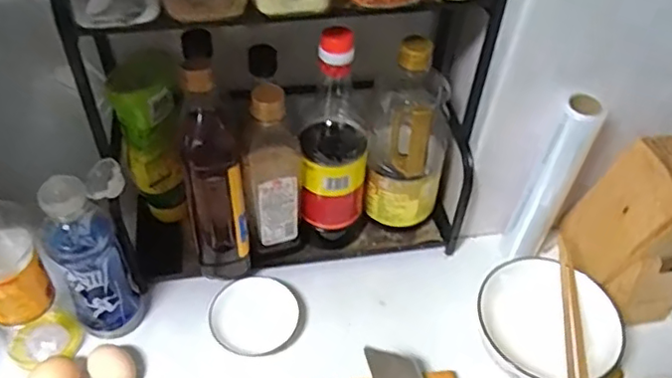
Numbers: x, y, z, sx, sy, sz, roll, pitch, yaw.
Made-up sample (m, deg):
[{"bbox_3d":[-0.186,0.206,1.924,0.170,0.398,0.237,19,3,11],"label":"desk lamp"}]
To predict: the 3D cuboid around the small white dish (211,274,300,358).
[{"bbox_3d":[-0.093,0.142,0.693,0.094,0.016,0.090,2,48,-2],"label":"small white dish"}]

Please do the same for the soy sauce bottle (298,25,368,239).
[{"bbox_3d":[0.001,-0.042,0.678,0.073,0.289,0.058,4,48,0],"label":"soy sauce bottle"}]

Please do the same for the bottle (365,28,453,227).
[{"bbox_3d":[0.090,-0.057,0.697,0.084,0.231,0.077,15,49,10],"label":"bottle"}]

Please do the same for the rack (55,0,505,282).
[{"bbox_3d":[-0.044,-0.103,0.658,0.403,0.403,0.185,-7,49,-9],"label":"rack"}]

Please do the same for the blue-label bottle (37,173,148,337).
[{"bbox_3d":[-0.250,0.068,0.616,0.063,0.208,0.060,-11,49,-13],"label":"blue-label bottle"}]

